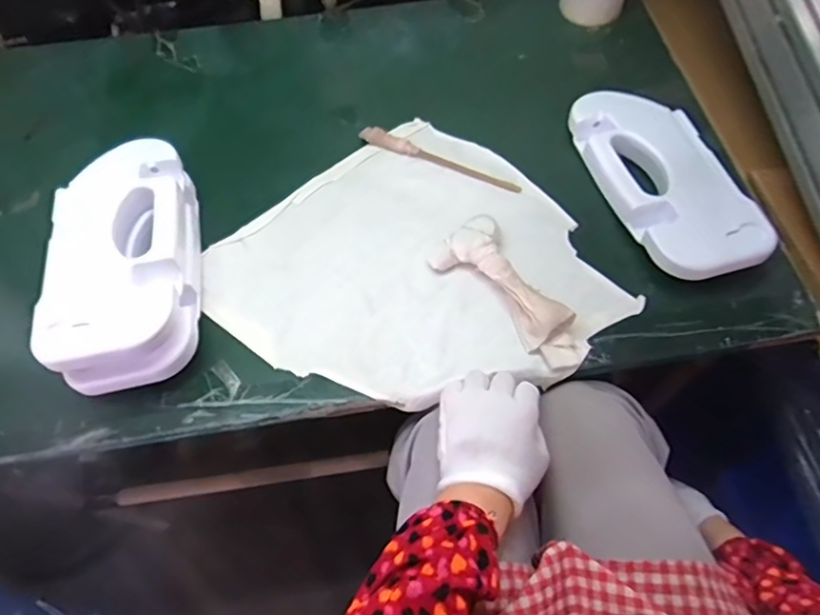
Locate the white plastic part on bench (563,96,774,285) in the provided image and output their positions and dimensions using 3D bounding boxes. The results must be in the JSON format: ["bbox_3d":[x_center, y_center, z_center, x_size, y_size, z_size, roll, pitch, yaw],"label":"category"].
[{"bbox_3d":[0.276,-0.139,0.614,0.123,0.047,0.261,-18,63,-7],"label":"white plastic part on bench"}]

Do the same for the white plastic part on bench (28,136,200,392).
[{"bbox_3d":[-0.282,-0.050,0.555,0.117,0.071,0.264,-11,63,-4],"label":"white plastic part on bench"}]

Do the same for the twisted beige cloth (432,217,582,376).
[{"bbox_3d":[0.098,-0.014,0.554,0.071,0.030,0.180,-30,65,-15],"label":"twisted beige cloth"}]

